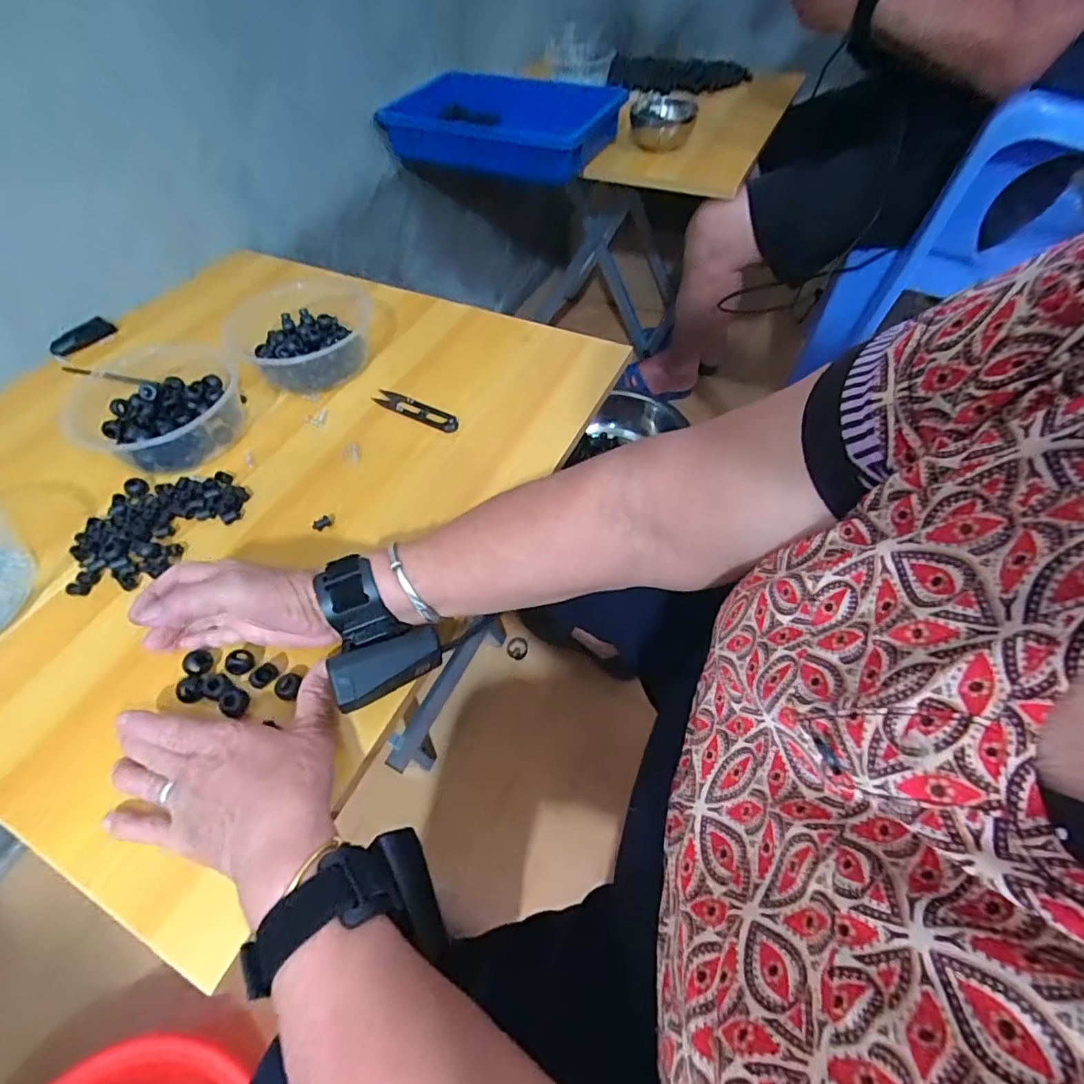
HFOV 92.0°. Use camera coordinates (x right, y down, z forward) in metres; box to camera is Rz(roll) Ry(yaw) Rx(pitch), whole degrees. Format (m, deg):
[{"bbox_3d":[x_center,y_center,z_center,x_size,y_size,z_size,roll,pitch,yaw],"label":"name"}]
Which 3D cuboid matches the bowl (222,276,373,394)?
[{"bbox_3d":[-0.243,-0.208,0.532,0.143,0.060,0.115,-16,54,-10],"label":"bowl"}]

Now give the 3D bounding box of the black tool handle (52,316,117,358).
[{"bbox_3d":[-0.508,-0.226,0.581,0.018,0.020,0.068,26,58,20],"label":"black tool handle"}]

